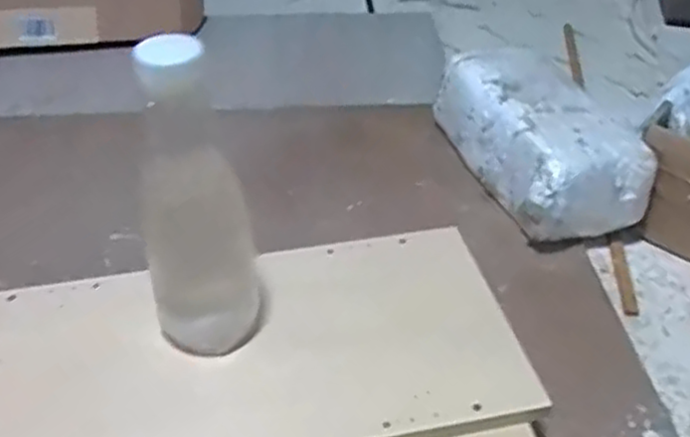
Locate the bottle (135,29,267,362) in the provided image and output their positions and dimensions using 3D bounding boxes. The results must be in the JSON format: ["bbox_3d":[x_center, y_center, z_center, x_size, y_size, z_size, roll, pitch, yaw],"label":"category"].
[{"bbox_3d":[-0.094,-0.001,0.498,0.068,0.235,0.058,-4,39,-6],"label":"bottle"}]

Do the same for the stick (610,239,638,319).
[{"bbox_3d":[0.271,0.057,0.728,0.015,0.004,0.104,5,39,5],"label":"stick"}]

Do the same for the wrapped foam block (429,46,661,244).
[{"bbox_3d":[0.203,-0.085,0.791,0.131,0.115,0.243,-9,40,-12],"label":"wrapped foam block"}]

